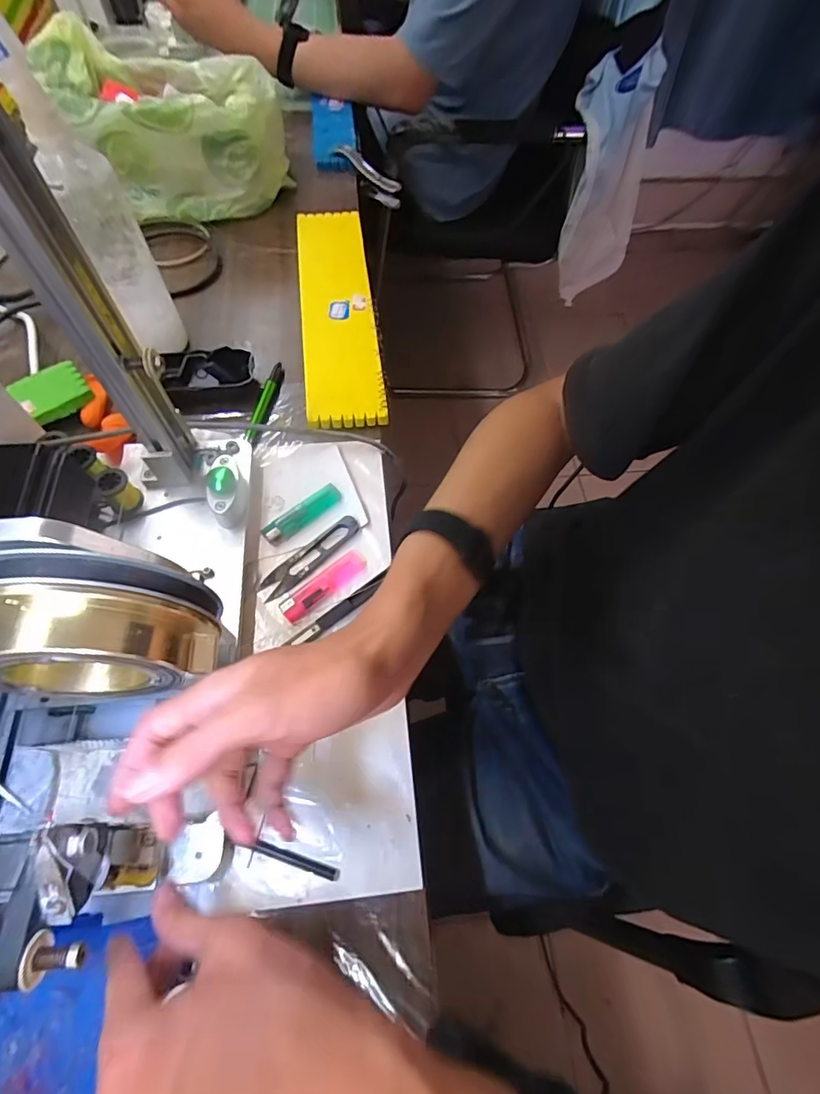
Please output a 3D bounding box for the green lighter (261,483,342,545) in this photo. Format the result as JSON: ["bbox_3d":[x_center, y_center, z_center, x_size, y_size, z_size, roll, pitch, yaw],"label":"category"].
[{"bbox_3d":[-0.097,-0.030,0.450,0.078,0.009,0.021,-37,71,-18],"label":"green lighter"}]

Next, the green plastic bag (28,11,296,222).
[{"bbox_3d":[-0.295,-0.523,0.624,0.258,0.120,0.192,-16,65,-10],"label":"green plastic bag"}]

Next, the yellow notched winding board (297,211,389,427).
[{"bbox_3d":[-0.083,-0.277,0.569,0.080,0.025,0.338,-6,64,-6],"label":"yellow notched winding board"}]

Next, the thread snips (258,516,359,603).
[{"bbox_3d":[-0.086,0.008,0.434,0.103,0.010,0.027,-38,71,-19],"label":"thread snips"}]

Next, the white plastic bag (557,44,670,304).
[{"bbox_3d":[0.390,-0.718,1.017,0.212,0.444,0.090,-32,69,-17],"label":"white plastic bag"}]

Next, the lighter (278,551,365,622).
[{"bbox_3d":[-0.072,0.031,0.422,0.082,0.008,0.024,-36,71,-18],"label":"lighter"}]

